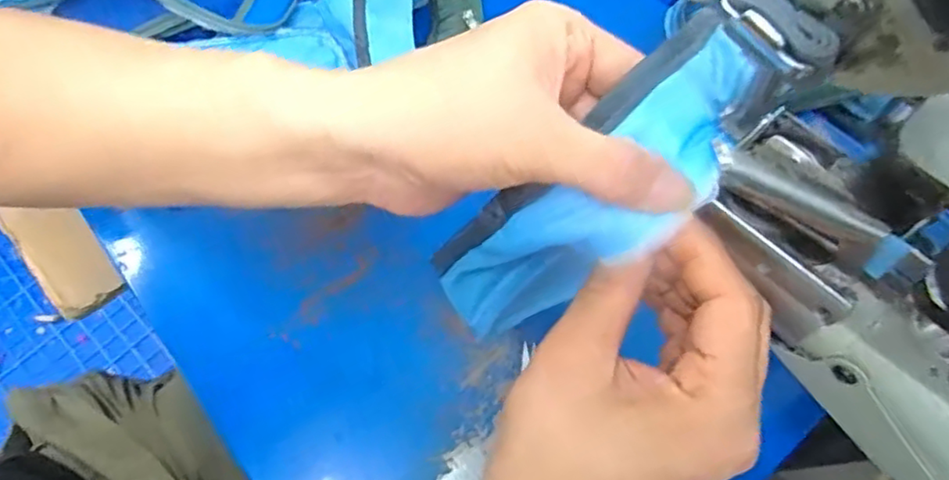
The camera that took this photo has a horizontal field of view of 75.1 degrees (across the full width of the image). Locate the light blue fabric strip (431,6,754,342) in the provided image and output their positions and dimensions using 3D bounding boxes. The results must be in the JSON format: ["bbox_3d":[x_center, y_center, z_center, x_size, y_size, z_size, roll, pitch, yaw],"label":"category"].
[{"bbox_3d":[0.039,-0.009,0.263,0.055,0.178,0.059,-2,55,-47],"label":"light blue fabric strip"}]

